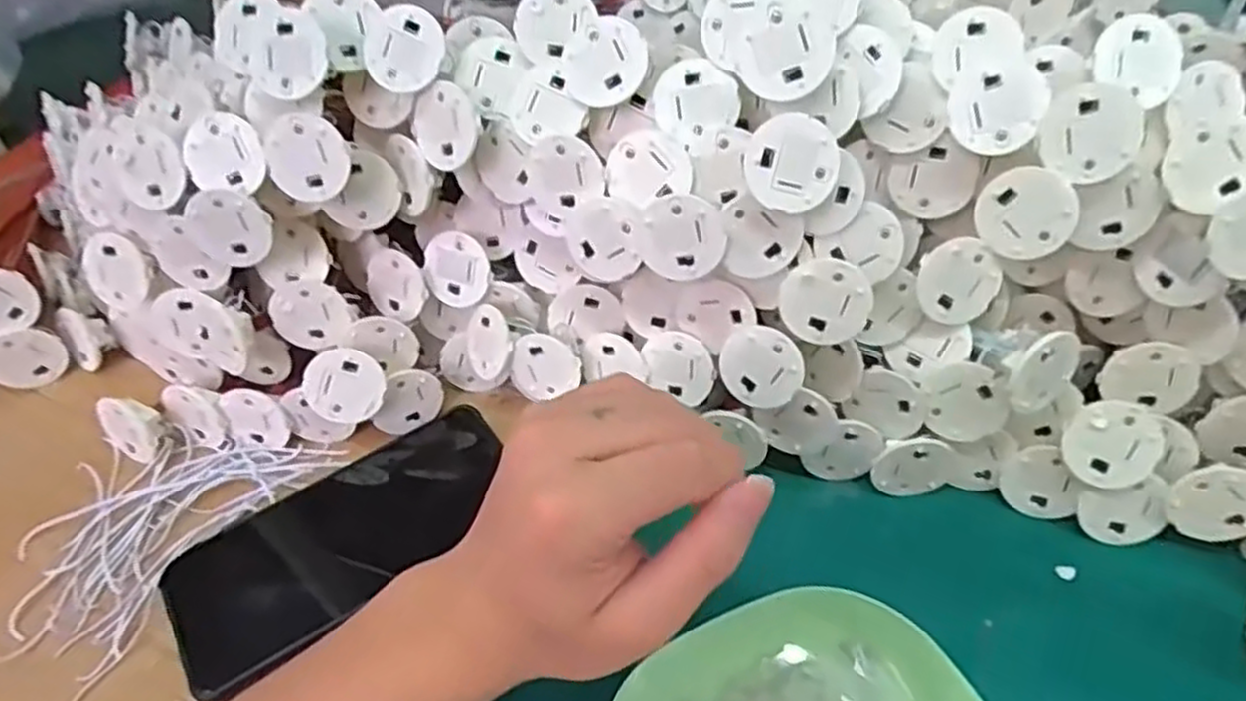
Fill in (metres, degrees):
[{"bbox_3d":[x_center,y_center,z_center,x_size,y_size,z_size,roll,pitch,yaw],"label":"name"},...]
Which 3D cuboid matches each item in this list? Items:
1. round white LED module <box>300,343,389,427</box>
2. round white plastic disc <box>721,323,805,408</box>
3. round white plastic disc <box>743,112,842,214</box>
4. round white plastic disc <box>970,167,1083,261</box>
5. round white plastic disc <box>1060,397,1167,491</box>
[{"bbox_3d":[-0.139,0.018,0.386,0.036,0.038,0.009,-50,17,7],"label":"round white LED module"},{"bbox_3d":[0.064,0.008,0.356,0.037,0.037,0.004,18,21,22],"label":"round white plastic disc"},{"bbox_3d":[0.069,-0.076,0.315,0.038,0.037,0.004,-47,12,3],"label":"round white plastic disc"},{"bbox_3d":[0.171,-0.058,0.329,0.038,0.038,0.004,25,33,27],"label":"round white plastic disc"},{"bbox_3d":[0.216,0.042,0.341,0.038,0.039,0.004,4,12,12],"label":"round white plastic disc"}]

